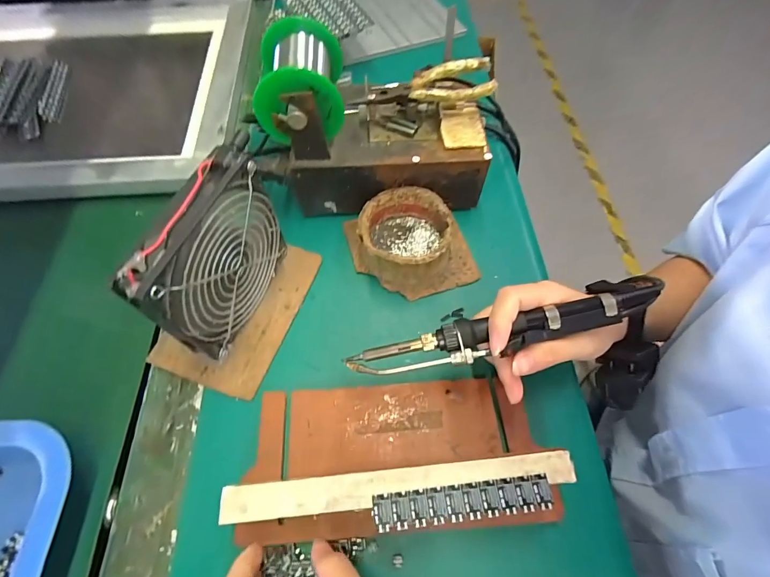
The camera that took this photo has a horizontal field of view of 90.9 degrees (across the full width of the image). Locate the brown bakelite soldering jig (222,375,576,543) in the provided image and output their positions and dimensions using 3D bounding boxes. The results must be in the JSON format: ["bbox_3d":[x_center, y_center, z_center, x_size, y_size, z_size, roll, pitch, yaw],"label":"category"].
[{"bbox_3d":[0.008,0.110,0.261,0.204,0.041,0.096,-5,61,-1],"label":"brown bakelite soldering jig"}]

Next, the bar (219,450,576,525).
[{"bbox_3d":[0.010,0.122,0.236,0.216,0.006,0.020,-5,62,-2],"label":"bar"}]

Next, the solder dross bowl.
[{"bbox_3d":[0.018,-0.049,0.350,0.079,0.041,0.081,-1,61,1],"label":"solder dross bowl"}]

